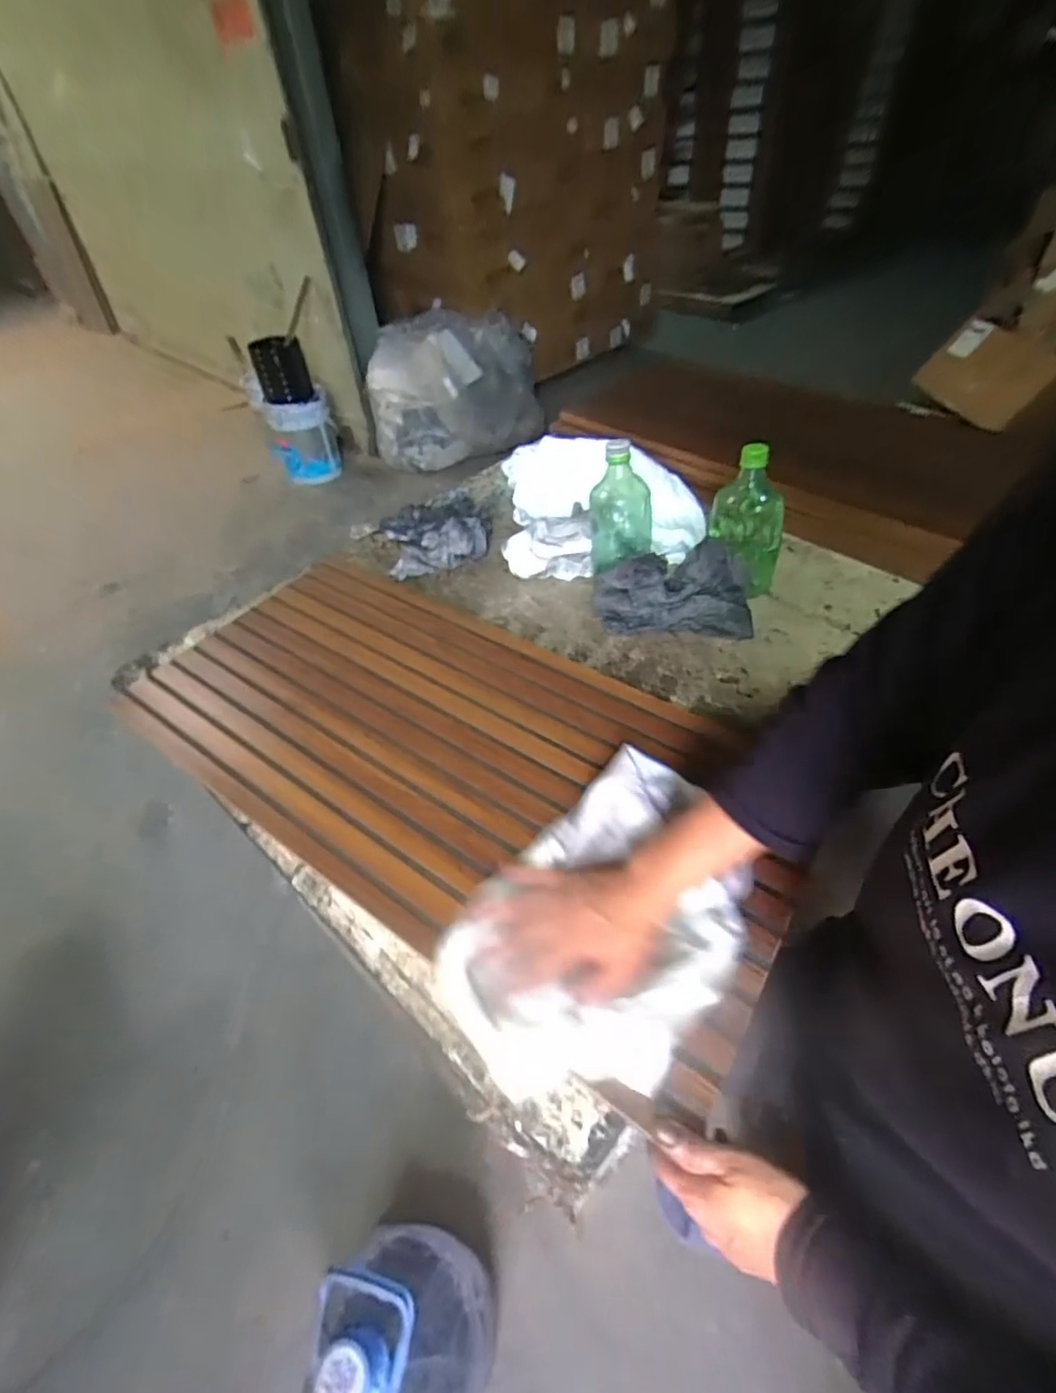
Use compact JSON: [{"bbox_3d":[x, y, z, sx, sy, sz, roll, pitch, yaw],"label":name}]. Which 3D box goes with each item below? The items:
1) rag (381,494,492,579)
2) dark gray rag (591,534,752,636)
[{"bbox_3d":[-0.147,-0.271,0.924,0.172,0.055,0.181,-11,46,-6],"label":"rag"},{"bbox_3d":[0.195,-0.149,0.783,0.207,0.078,0.123,-2,46,3],"label":"dark gray rag"}]

